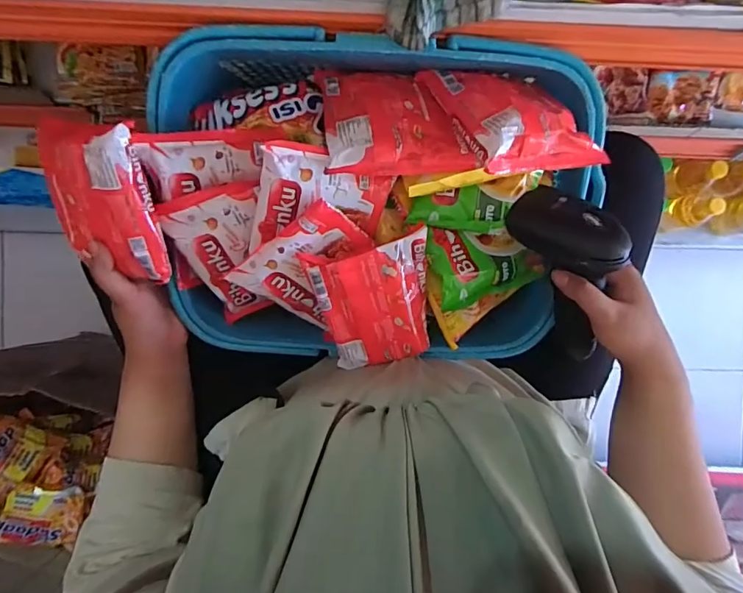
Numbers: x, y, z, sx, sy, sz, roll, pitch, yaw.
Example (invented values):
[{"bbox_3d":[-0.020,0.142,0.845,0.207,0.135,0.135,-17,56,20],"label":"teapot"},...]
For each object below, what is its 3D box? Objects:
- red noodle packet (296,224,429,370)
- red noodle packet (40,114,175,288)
[{"bbox_3d":[0.005,0.009,0.405,0.101,0.018,0.120,-13,117,1],"label":"red noodle packet"},{"bbox_3d":[-0.219,-0.075,0.362,0.091,0.021,0.122,7,121,16],"label":"red noodle packet"}]

